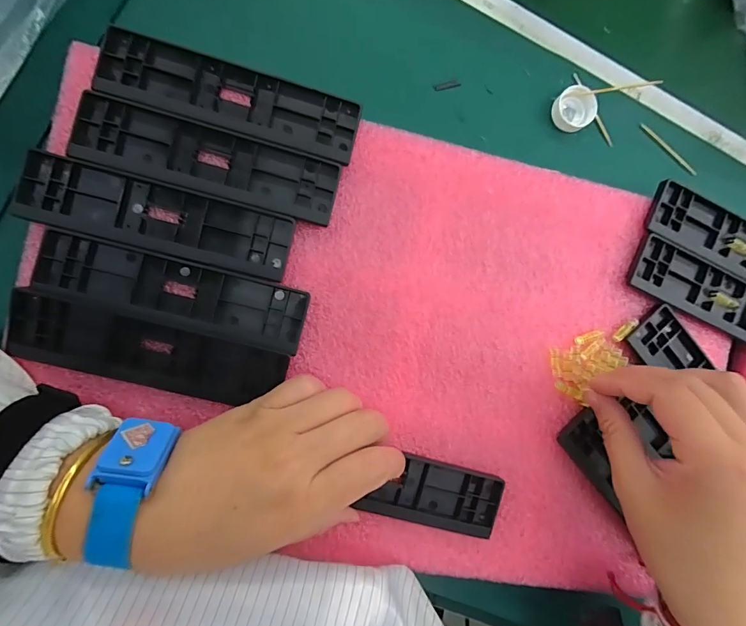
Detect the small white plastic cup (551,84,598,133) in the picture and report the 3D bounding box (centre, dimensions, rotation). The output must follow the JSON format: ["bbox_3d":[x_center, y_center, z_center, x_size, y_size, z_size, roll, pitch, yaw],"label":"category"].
[{"bbox_3d":[0.155,-0.157,0.299,0.030,0.013,0.031,0,89,-8],"label":"small white plastic cup"}]

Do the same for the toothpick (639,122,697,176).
[{"bbox_3d":[0.240,-0.133,0.315,0.062,0.004,0.005,38,84,-5],"label":"toothpick"}]

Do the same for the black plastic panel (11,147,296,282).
[{"bbox_3d":[-0.132,-0.059,0.241,0.158,0.004,0.041,13,87,-7],"label":"black plastic panel"}]

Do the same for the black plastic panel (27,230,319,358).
[{"bbox_3d":[-0.122,-0.013,0.241,0.158,0.007,0.039,14,87,-7],"label":"black plastic panel"}]

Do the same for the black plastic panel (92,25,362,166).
[{"bbox_3d":[-0.088,-0.137,0.248,0.157,0.006,0.042,14,87,-7],"label":"black plastic panel"}]

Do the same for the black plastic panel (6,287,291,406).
[{"bbox_3d":[-0.135,0.026,0.237,0.156,0.010,0.043,16,87,-7],"label":"black plastic panel"}]

